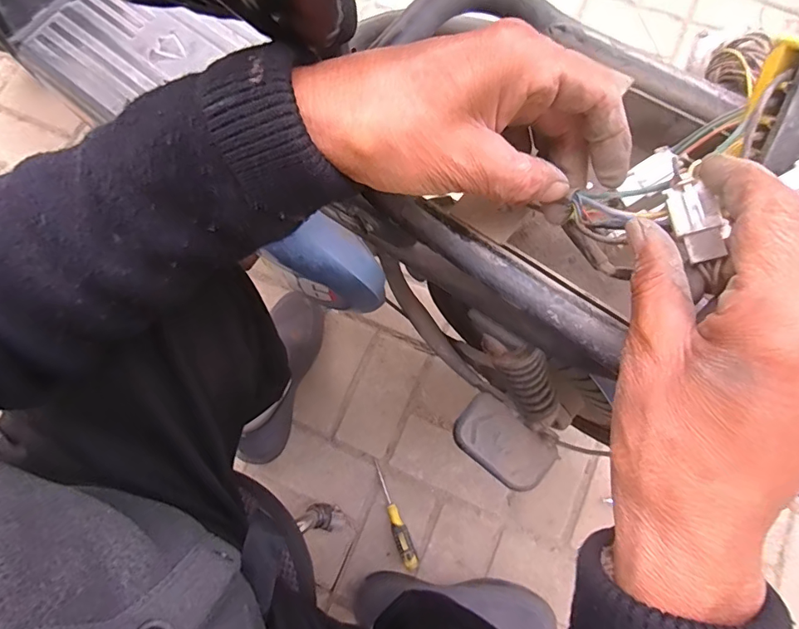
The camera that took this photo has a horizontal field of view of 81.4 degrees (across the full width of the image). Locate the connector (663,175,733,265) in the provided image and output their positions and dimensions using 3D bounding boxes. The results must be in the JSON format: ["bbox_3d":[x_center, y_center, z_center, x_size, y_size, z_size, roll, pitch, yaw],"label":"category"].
[{"bbox_3d":[0.123,-0.039,0.195,0.014,0.008,0.035,-19,75,31],"label":"connector"}]

